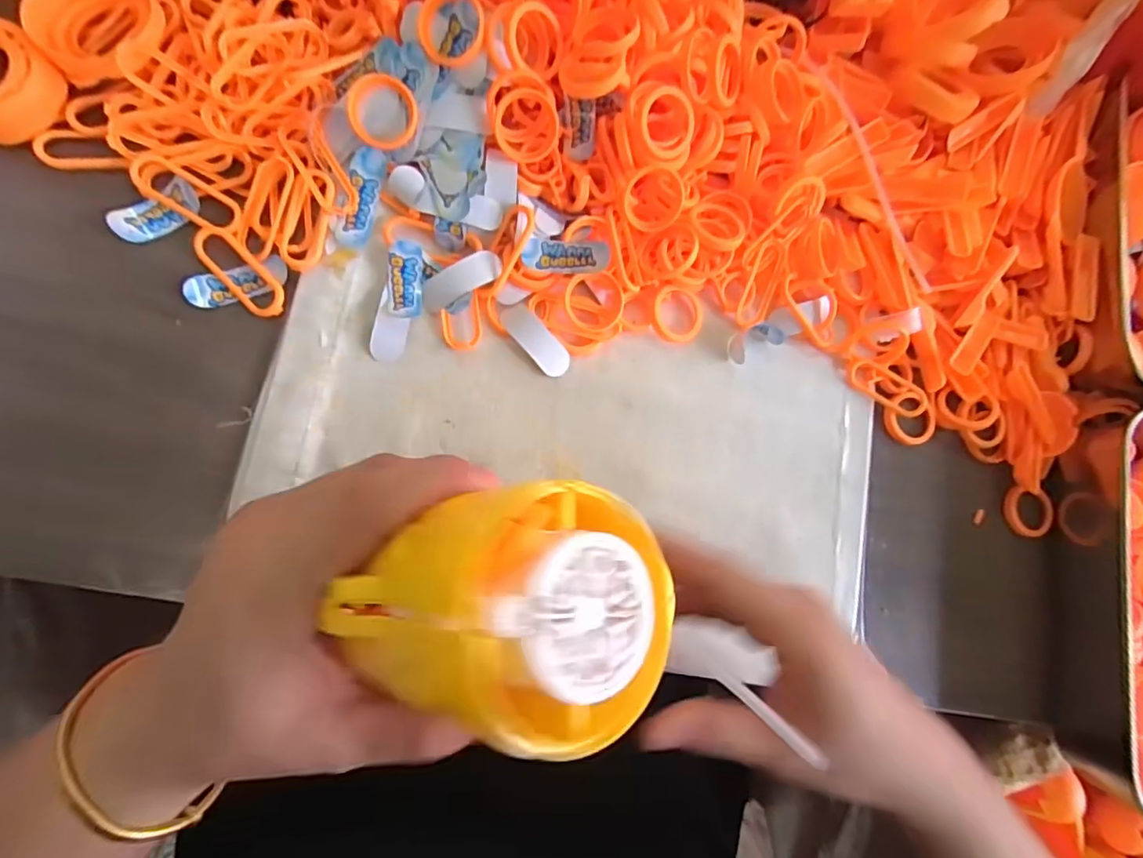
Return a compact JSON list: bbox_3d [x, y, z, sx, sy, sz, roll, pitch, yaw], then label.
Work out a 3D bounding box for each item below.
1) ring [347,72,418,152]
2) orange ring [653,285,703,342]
[{"bbox_3d":[-0.098,-0.165,0.286,0.035,0.007,0.035,-3,108,-9],"label":"ring"},{"bbox_3d":[0.064,-0.068,0.323,0.032,0.006,0.032,0,88,-10],"label":"orange ring"}]

